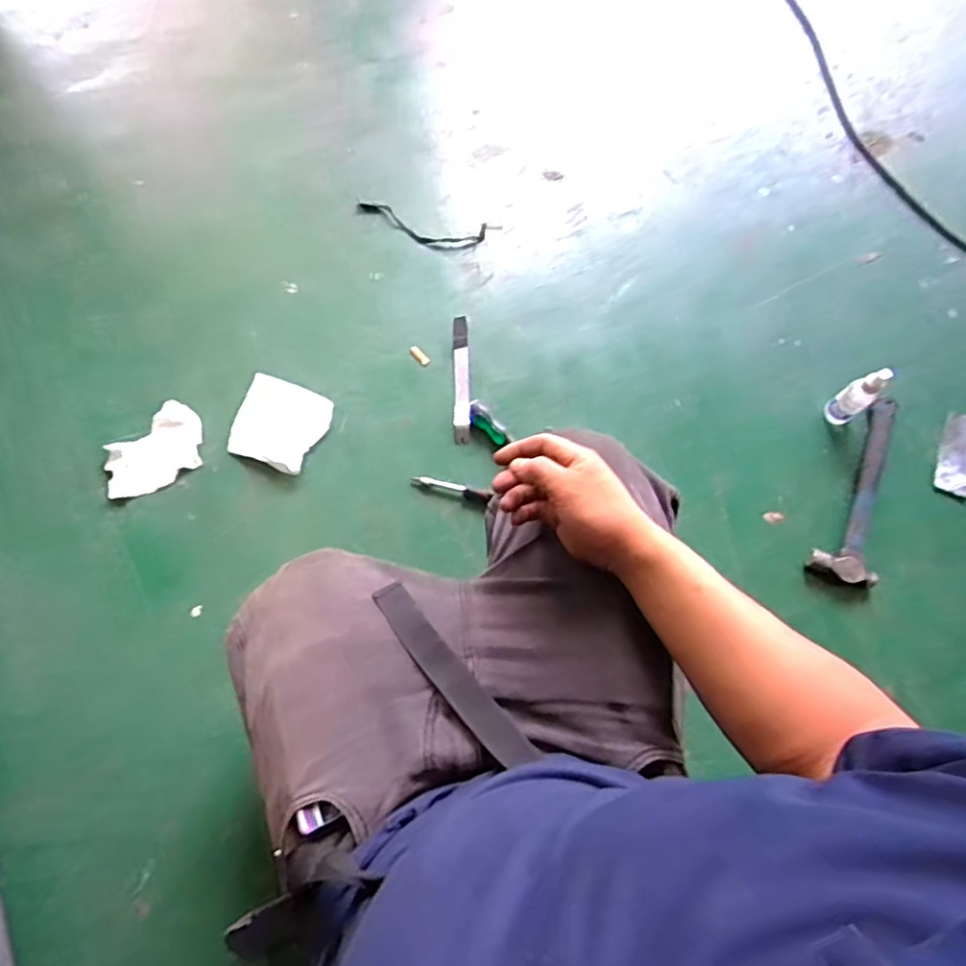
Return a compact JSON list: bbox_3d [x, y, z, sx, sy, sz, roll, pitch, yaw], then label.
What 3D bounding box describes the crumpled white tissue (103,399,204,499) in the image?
[{"bbox_3d":[-0.523,-0.051,0.978,0.166,0.015,0.114,-31,77,-10],"label":"crumpled white tissue"}]

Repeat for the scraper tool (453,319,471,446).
[{"bbox_3d":[-0.036,-0.178,1.037,0.026,0.013,0.238,-1,74,-2],"label":"scraper tool"}]

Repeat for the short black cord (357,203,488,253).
[{"bbox_3d":[-0.115,-0.465,1.131,0.235,0.010,0.075,11,74,2],"label":"short black cord"}]

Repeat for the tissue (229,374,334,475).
[{"bbox_3d":[-0.328,-0.094,0.995,0.144,0.016,0.138,21,74,4],"label":"tissue"}]

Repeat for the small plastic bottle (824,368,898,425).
[{"bbox_3d":[0.608,-0.143,0.989,0.052,0.185,0.045,-31,77,-10],"label":"small plastic bottle"}]

